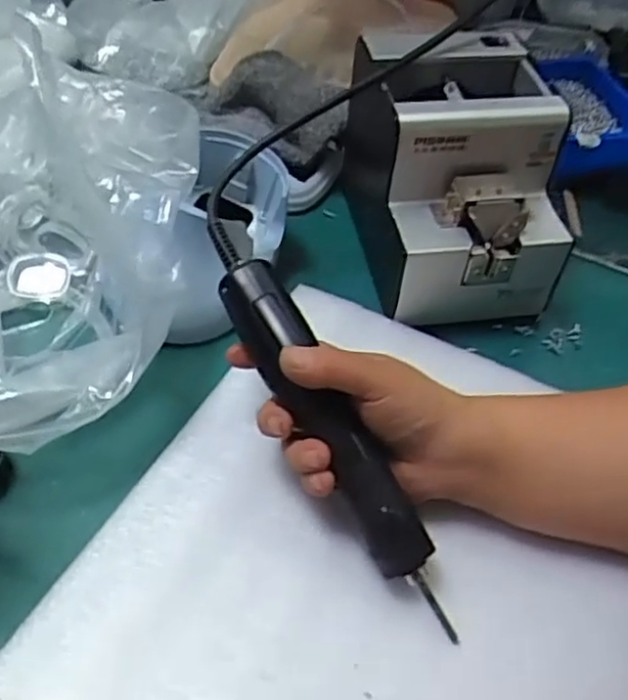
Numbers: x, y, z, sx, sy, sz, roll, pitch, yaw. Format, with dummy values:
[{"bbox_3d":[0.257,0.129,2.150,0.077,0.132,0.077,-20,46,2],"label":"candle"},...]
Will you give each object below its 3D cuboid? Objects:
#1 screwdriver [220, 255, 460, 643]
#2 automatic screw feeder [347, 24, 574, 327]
[{"bbox_3d":[0.015,0.048,0.402,0.036,0.029,0.225,-27,80,-23],"label":"screwdriver"},{"bbox_3d":[0.104,-0.133,0.544,0.128,0.143,0.179,-5,50,-7],"label":"automatic screw feeder"}]

